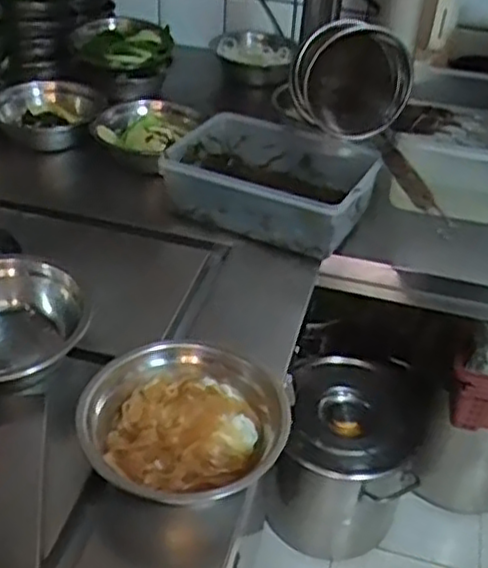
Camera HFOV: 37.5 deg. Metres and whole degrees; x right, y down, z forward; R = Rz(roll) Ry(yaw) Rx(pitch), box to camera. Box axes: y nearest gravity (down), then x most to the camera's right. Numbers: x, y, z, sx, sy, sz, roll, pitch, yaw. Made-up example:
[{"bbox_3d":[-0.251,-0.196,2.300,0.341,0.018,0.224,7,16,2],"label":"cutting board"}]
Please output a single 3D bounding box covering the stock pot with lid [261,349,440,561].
[{"bbox_3d":[0.212,0.358,1.471,0.298,0.342,0.289,2,39,-2],"label":"stock pot with lid"}]

